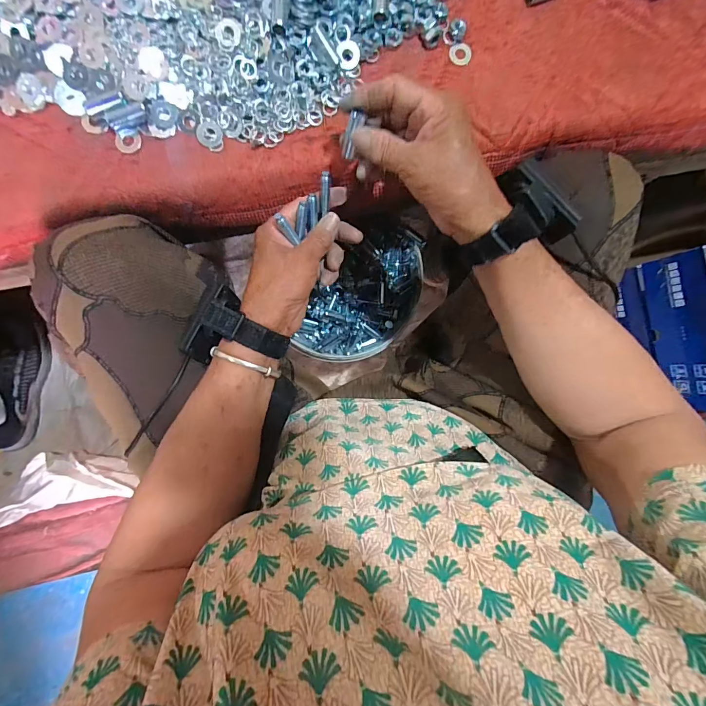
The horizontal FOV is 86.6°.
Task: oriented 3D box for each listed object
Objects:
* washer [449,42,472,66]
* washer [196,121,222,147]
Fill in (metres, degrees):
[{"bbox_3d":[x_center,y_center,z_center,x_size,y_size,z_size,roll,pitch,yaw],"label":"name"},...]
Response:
[{"bbox_3d":[0.102,-0.284,0.355,0.021,0.004,0.021,4,93,-6],"label":"washer"},{"bbox_3d":[-0.127,-0.193,0.329,0.022,0.004,0.021,6,93,-6],"label":"washer"}]

